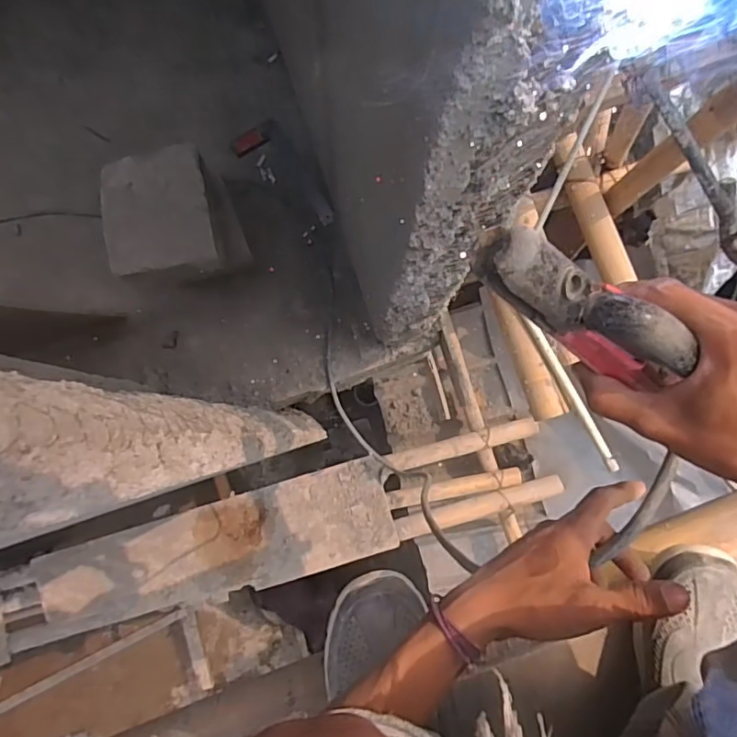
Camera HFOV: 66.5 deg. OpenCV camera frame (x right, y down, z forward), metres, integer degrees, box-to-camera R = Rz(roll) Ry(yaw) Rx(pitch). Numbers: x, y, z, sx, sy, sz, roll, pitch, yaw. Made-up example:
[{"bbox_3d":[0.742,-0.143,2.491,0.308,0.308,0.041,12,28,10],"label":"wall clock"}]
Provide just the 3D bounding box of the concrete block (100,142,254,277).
[{"bbox_3d":[-0.381,-0.285,1.154,0.226,0.238,0.240,-13,84,-2],"label":"concrete block"}]

